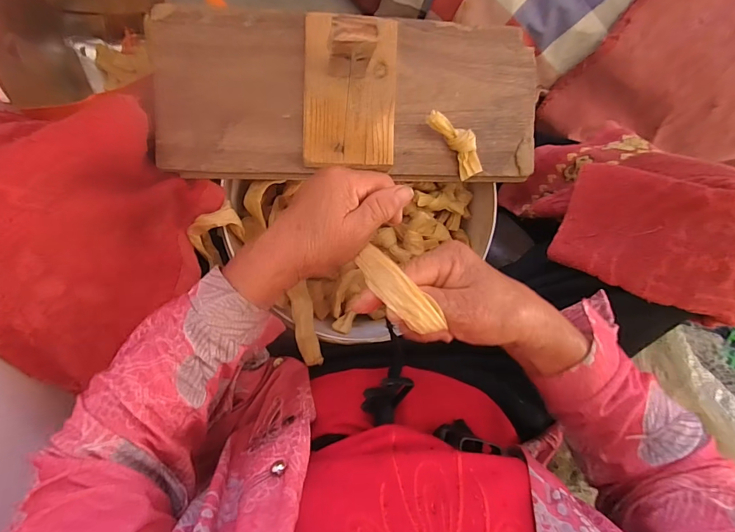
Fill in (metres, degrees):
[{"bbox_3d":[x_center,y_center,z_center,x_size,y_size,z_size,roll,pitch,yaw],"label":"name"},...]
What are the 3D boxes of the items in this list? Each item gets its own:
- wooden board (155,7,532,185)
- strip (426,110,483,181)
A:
[{"bbox_3d":[-0.012,-0.171,0.396,0.382,0.028,0.159,-1,94,-7],"label":"wooden board"},{"bbox_3d":[0.091,-0.127,0.405,0.034,0.014,0.079,-47,115,-1],"label":"strip"}]

